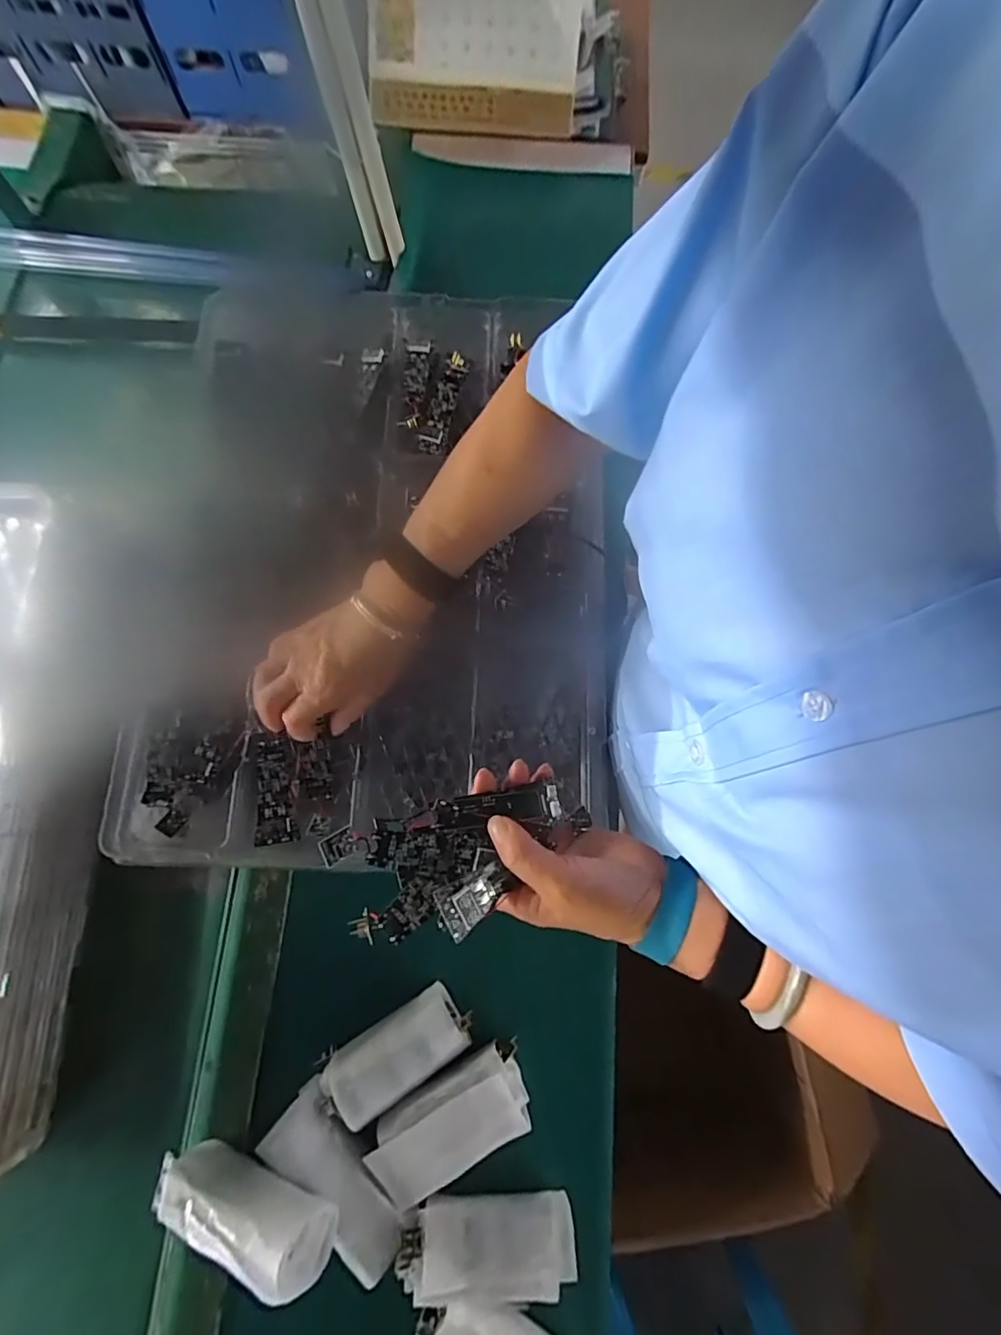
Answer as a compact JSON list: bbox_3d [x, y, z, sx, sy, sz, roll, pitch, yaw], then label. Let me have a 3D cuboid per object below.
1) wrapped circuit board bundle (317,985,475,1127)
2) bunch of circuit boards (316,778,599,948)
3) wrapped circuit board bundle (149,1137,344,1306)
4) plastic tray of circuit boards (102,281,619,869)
[{"bbox_3d":[-0.087,0.316,0.436,0.125,0.031,0.054,-28,78,-9],"label":"wrapped circuit board bundle"},{"bbox_3d":[-0.020,0.116,0.327,0.153,0.034,0.072,-15,76,-6],"label":"bunch of circuit boards"},{"bbox_3d":[-0.193,0.397,0.391,0.135,0.064,0.043,10,74,18],"label":"wrapped circuit board bundle"},{"bbox_3d":[-0.117,-0.117,0.491,0.420,0.048,0.540,-1,75,-2],"label":"plastic tray of circuit boards"}]

